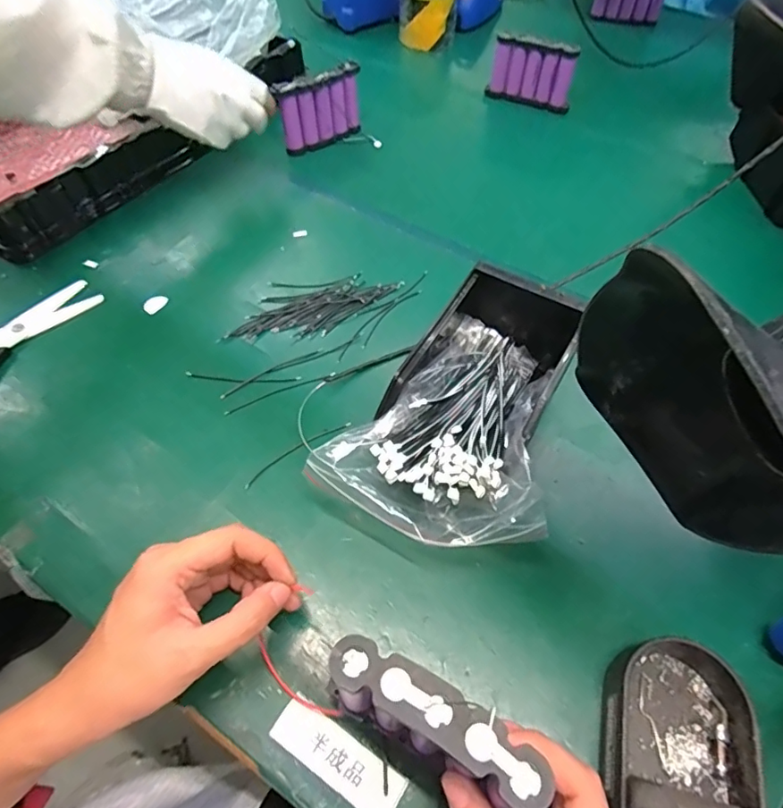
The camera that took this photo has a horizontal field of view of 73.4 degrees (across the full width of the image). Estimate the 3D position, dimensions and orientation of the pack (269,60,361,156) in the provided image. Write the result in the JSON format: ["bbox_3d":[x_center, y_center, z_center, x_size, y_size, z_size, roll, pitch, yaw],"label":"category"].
[{"bbox_3d":[-0.088,-0.366,0.651,0.109,0.078,0.020,-27,60,-19],"label":"pack"}]

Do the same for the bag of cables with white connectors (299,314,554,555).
[{"bbox_3d":[0.062,0.021,0.394,0.142,0.068,0.207,33,61,21],"label":"bag of cables with white connectors"}]

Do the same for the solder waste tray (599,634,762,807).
[{"bbox_3d":[0.165,0.188,0.302,0.076,0.040,0.102,15,56,9],"label":"solder waste tray"}]

